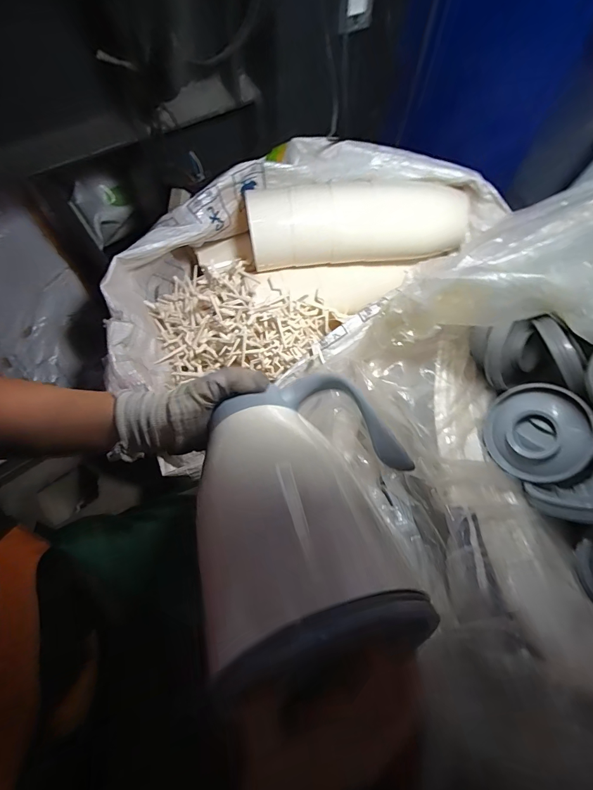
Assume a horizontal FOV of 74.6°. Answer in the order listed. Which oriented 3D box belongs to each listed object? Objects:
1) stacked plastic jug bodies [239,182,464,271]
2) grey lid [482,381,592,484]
[{"bbox_3d":[0.107,-0.318,0.718,0.406,0.121,0.115,0,60,-2],"label":"stacked plastic jug bodies"},{"bbox_3d":[0.347,0.054,0.563,0.139,0.021,0.138,-6,79,34],"label":"grey lid"}]

